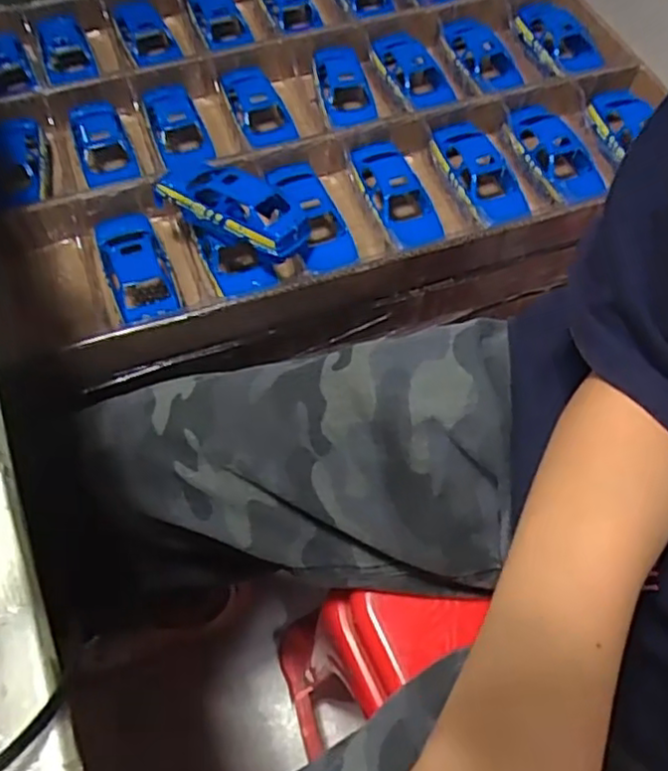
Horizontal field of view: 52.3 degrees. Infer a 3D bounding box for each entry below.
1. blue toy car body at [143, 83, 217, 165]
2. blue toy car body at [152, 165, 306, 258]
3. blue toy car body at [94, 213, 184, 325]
[{"bbox_3d":[-0.148,-0.246,0.649,0.051,0.029,0.096,-18,62,-11],"label":"blue toy car body"},{"bbox_3d":[-0.083,-0.144,0.557,0.135,0.056,0.059,29,62,16],"label":"blue toy car body"},{"bbox_3d":[-0.161,-0.100,0.552,0.051,0.031,0.122,-20,62,-12],"label":"blue toy car body"}]

